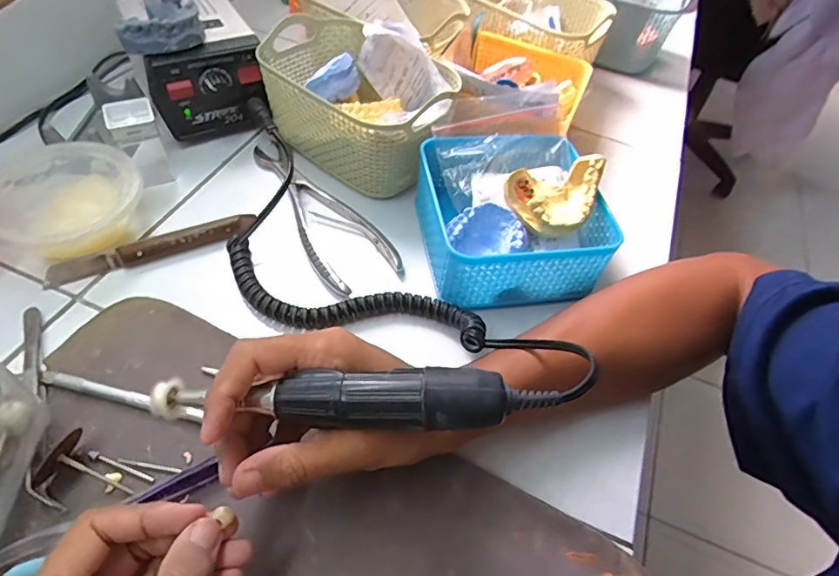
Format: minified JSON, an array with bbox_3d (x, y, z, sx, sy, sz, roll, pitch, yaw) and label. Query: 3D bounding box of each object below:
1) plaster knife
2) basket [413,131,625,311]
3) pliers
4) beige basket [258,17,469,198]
[{"bbox_3d":[-0.201,-0.028,0.373,0.148,0.016,0.016,-17,56,-18],"label":"plaster knife"},{"bbox_3d":[0.071,-0.056,0.387,0.133,0.069,0.129,-5,53,-10],"label":"basket"},{"bbox_3d":[-0.089,-0.072,0.422,0.063,0.009,0.189,-26,59,-24],"label":"pliers"},{"bbox_3d":[-0.057,-0.168,0.445,0.177,0.091,0.118,33,56,18],"label":"beige basket"}]

